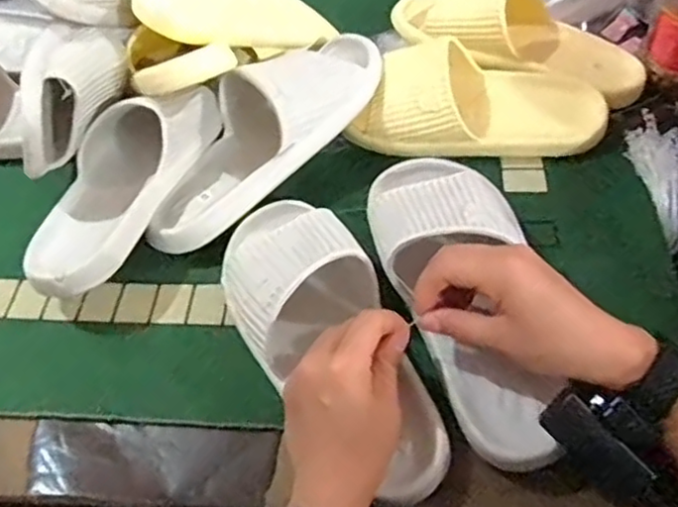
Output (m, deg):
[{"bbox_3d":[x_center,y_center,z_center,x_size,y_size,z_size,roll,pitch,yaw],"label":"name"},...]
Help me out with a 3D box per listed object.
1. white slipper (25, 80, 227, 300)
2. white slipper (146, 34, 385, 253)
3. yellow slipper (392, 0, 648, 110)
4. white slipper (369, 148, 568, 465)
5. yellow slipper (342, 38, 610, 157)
[{"bbox_3d":[-0.202,-0.066,0.587,0.109,0.081,0.233,16,55,18],"label":"white slipper"},{"bbox_3d":[-0.068,-0.114,0.608,0.107,0.072,0.284,36,77,29],"label":"white slipper"},{"bbox_3d":[0.183,-0.219,0.676,0.262,0.073,0.089,20,55,2],"label":"yellow slipper"},{"bbox_3d":[0.093,0.023,0.492,0.106,0.069,0.262,-14,65,-5],"label":"white slipper"},{"bbox_3d":[0.132,-0.148,0.635,0.237,0.065,0.093,-1,52,5],"label":"yellow slipper"}]

